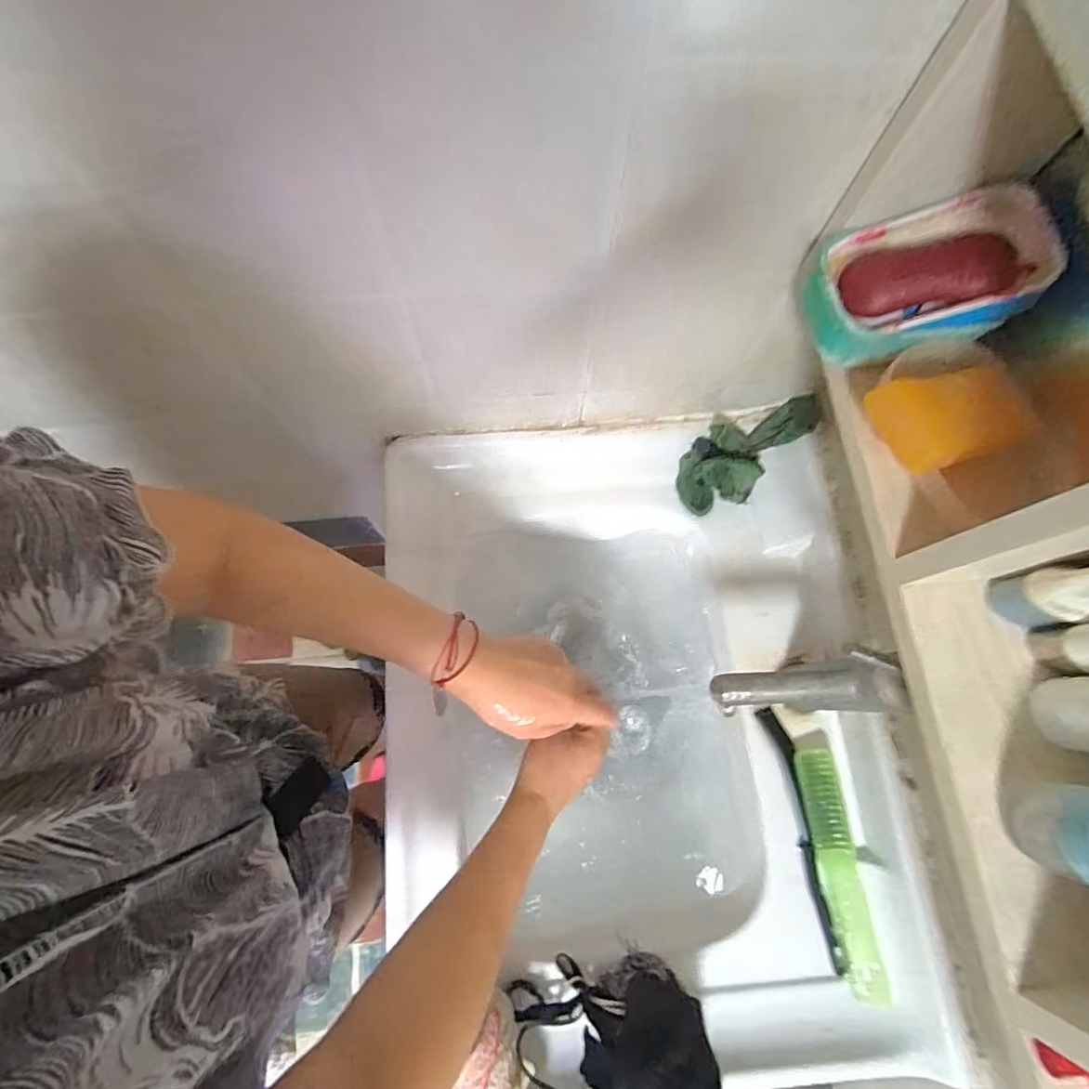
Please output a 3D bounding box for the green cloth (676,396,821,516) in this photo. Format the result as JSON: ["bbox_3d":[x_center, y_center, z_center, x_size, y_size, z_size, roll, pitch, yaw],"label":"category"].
[{"bbox_3d":[0.220,-0.103,0.594,0.167,0.059,0.085,-34,78,3],"label":"green cloth"}]

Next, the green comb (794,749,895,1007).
[{"bbox_3d":[0.276,0.304,0.512,0.031,0.039,0.203,-5,75,-3],"label":"green comb"}]

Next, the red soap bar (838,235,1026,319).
[{"bbox_3d":[0.227,-0.159,0.322,0.090,0.029,0.028,1,74,19],"label":"red soap bar"}]

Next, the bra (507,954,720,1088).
[{"bbox_3d":[0.055,0.407,0.415,0.145,0.120,0.118,-13,76,-5],"label":"bra"}]

